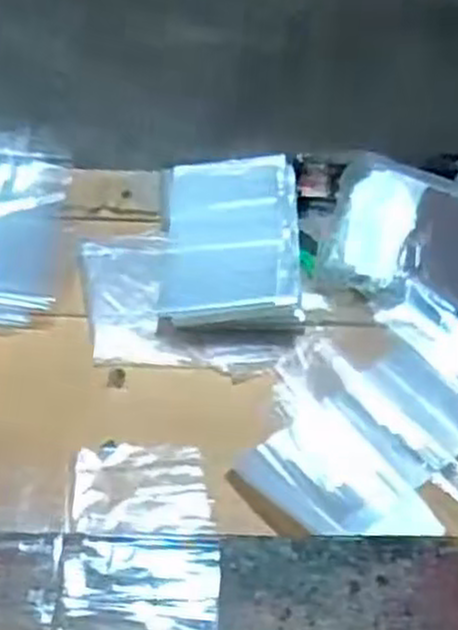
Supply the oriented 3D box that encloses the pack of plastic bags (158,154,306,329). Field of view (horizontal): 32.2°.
[{"bbox_3d":[0.002,-0.073,0.718,0.126,0.032,0.199,-1,54,-2],"label":"pack of plastic bags"}]

